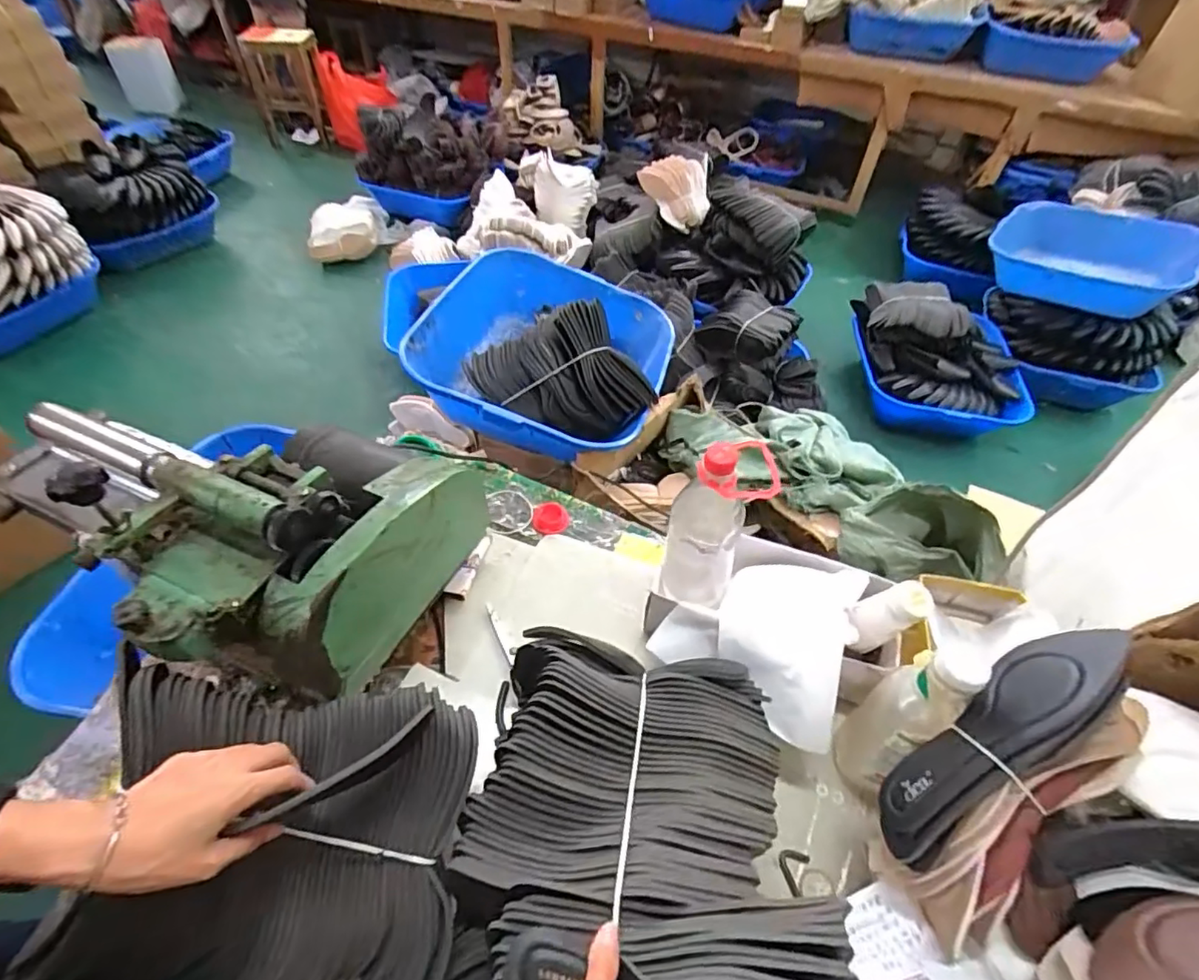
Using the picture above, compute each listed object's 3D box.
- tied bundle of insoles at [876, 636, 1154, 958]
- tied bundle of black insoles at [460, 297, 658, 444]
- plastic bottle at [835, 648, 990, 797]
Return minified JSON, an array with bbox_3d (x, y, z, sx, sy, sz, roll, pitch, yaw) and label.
[{"bbox_3d":[0.344,0.238,0.497,0.118,0.111,0.289,38,93,25],"label":"tied bundle of insoles"},{"bbox_3d":[-0.086,-0.261,1.256,0.402,0.199,0.183,15,51,9],"label":"tied bundle of black insoles"},{"bbox_3d":[0.284,0.233,0.572,0.065,0.231,0.084,37,57,24],"label":"plastic bottle"}]

